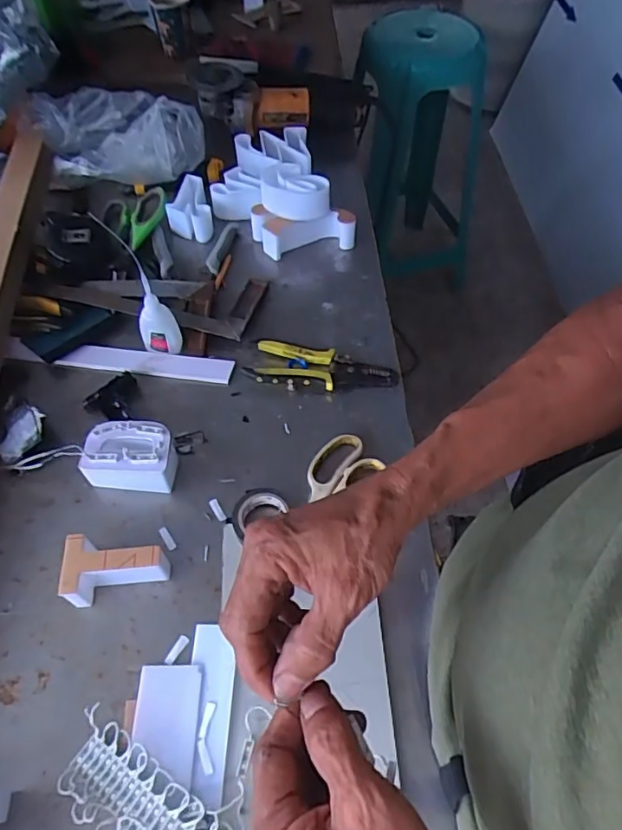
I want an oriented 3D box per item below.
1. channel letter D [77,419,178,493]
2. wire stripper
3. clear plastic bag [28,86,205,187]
[{"bbox_3d":[-0.178,0.042,0.553,0.082,0.050,0.053,2,56,1],"label":"channel letter D"},{"bbox_3d":[0.013,-0.052,0.634,0.167,0.020,0.059,7,56,5],"label":"wire stripper"},{"bbox_3d":[-0.286,-0.394,0.798,0.254,0.090,0.137,4,56,1],"label":"clear plastic bag"}]

